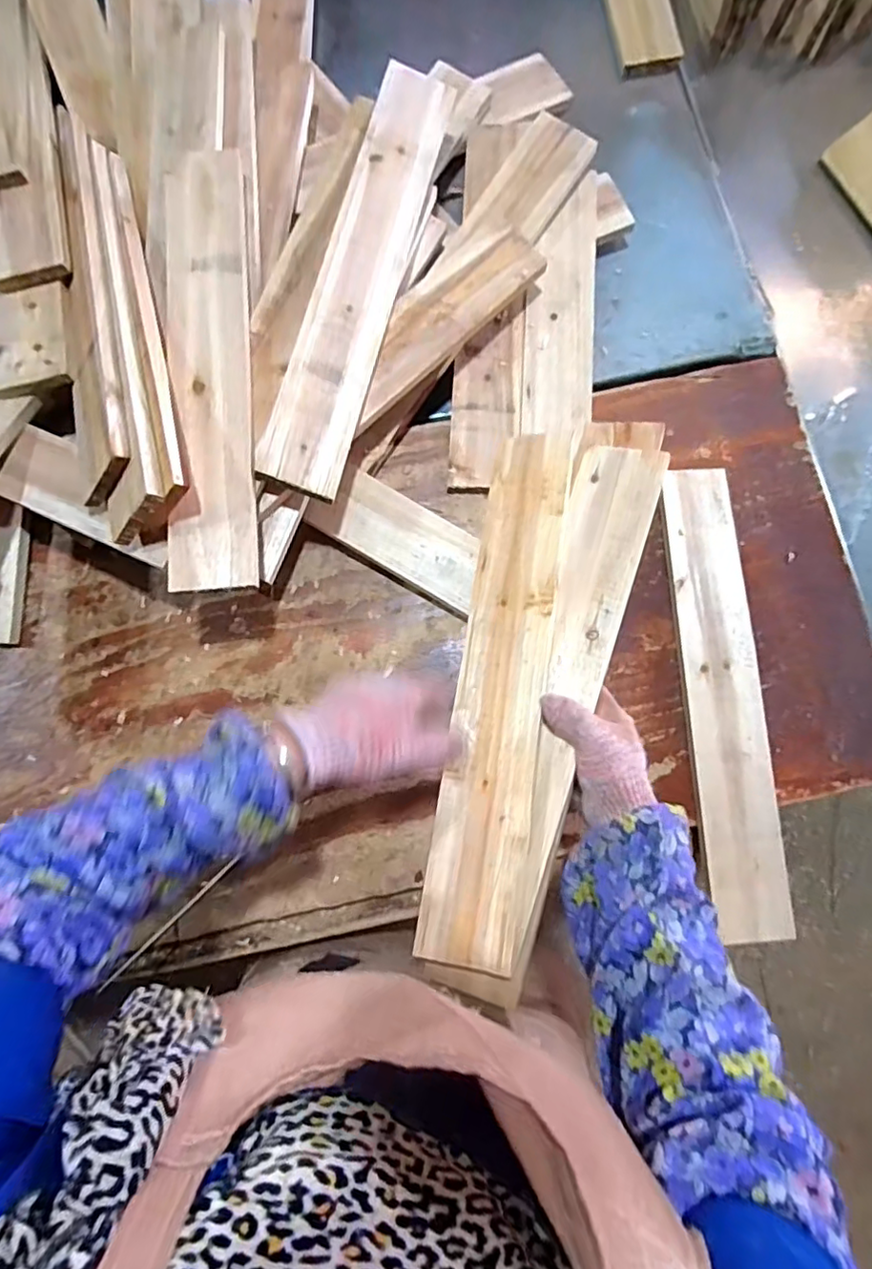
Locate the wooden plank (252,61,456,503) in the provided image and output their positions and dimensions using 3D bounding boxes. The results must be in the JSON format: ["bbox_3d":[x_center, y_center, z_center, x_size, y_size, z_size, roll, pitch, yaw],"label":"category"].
[{"bbox_3d":[-0.076,-0.372,0.602,0.080,0.010,0.479,17,82,-13],"label":"wooden plank"}]

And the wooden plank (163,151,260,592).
[{"bbox_3d":[-0.224,-0.267,0.574,0.082,0.016,0.459,-6,80,-1],"label":"wooden plank"}]

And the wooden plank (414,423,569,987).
[{"bbox_3d":[0.061,0.031,0.520,0.076,0.014,0.471,2,71,23],"label":"wooden plank"}]

